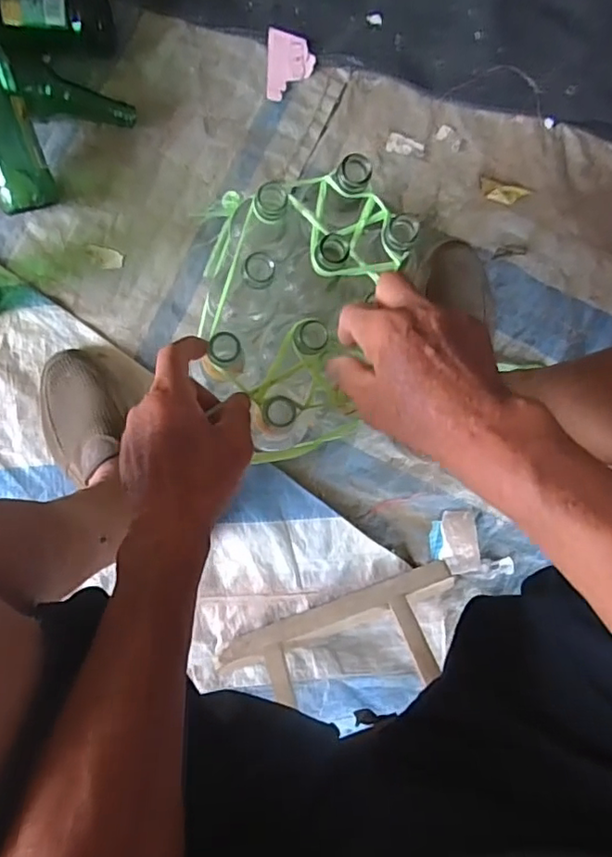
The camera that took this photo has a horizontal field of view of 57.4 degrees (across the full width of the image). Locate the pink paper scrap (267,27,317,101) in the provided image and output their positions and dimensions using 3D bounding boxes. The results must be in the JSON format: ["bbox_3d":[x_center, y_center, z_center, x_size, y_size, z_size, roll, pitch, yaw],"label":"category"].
[{"bbox_3d":[-0.019,-0.453,0.699,0.059,0.017,0.076,1,85,-3],"label":"pink paper scrap"}]

